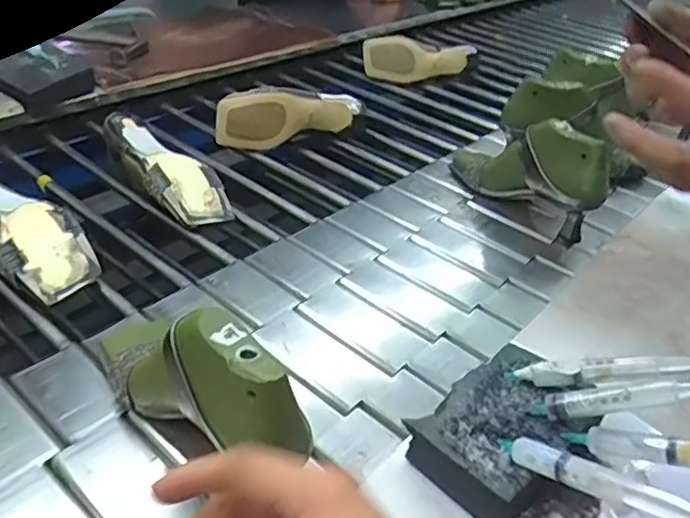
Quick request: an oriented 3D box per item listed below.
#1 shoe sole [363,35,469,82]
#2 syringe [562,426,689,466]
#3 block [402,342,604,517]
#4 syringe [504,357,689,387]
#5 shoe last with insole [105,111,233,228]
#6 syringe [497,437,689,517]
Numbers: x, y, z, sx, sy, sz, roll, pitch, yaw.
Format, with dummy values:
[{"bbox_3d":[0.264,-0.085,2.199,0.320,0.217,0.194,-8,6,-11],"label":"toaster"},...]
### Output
[{"bbox_3d":[0.134,-0.369,1.196,0.199,0.080,0.046,1,36,-9],"label":"shoe sole"},{"bbox_3d":[0.199,0.111,0.358,0.152,0.018,0.012,-4,22,43],"label":"syringe"},{"bbox_3d":[0.112,0.117,0.431,0.125,0.035,0.092,-25,46,-36],"label":"block"},{"bbox_3d":[0.179,0.074,0.430,0.133,0.015,0.012,-8,31,20],"label":"syringe"},{"bbox_3d":[-0.224,-0.110,0.781,0.086,0.059,0.230,-21,44,-33],"label":"shoe last with insole"},{"bbox_3d":[0.134,0.119,0.345,0.011,0.019,0.146,-16,10,-29],"label":"syringe"}]

